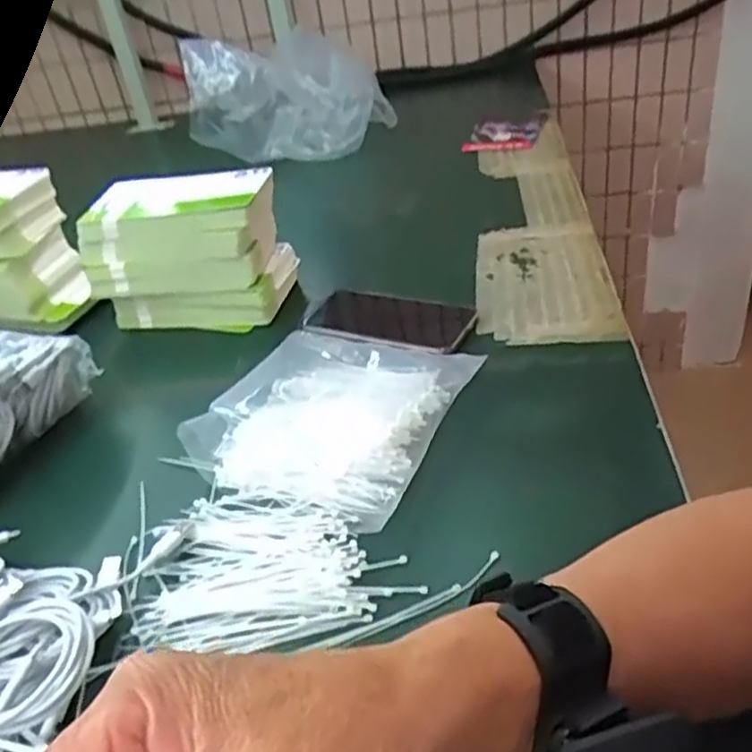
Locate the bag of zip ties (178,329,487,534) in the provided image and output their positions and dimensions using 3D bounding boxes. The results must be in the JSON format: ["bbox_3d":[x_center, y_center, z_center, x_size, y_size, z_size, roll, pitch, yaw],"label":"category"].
[{"bbox_3d":[-0.035,0.024,0.584,0.189,0.033,0.199,10,39,28],"label":"bag of zip ties"}]

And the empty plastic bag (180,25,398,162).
[{"bbox_3d":[-0.121,-0.410,1.062,0.270,0.155,0.149,-3,34,10],"label":"empty plastic bag"}]

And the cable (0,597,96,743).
[{"bbox_3d":[-0.191,0.156,0.388,0.074,0.017,0.076,-7,34,5],"label":"cable"}]

